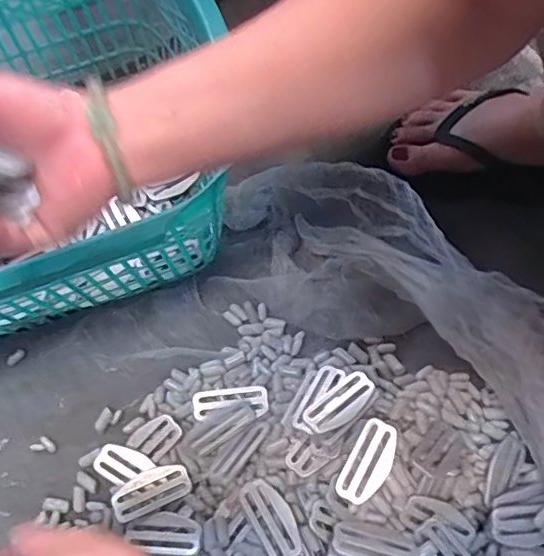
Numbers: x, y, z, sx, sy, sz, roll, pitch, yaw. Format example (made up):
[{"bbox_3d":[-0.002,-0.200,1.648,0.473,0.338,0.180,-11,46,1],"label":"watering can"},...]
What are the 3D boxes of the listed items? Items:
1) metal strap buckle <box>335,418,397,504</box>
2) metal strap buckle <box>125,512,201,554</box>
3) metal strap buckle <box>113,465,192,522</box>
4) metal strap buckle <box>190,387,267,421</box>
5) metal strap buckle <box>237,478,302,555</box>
[{"bbox_3d":[0.069,0.132,0.411,0.028,0.004,0.060,27,81,11],"label":"metal strap buckle"},{"bbox_3d":[-0.080,0.188,0.424,0.056,0.009,0.025,2,69,16],"label":"metal strap buckle"},{"bbox_3d":[-0.092,0.161,0.436,0.060,0.004,0.029,-24,66,-6],"label":"metal strap buckle"},{"bbox_3d":[-0.033,0.101,0.465,0.061,0.008,0.023,-3,76,-3],"label":"metal strap buckle"},{"bbox_3d":[0.000,0.175,0.417,0.029,0.007,0.059,-31,62,-9],"label":"metal strap buckle"}]

